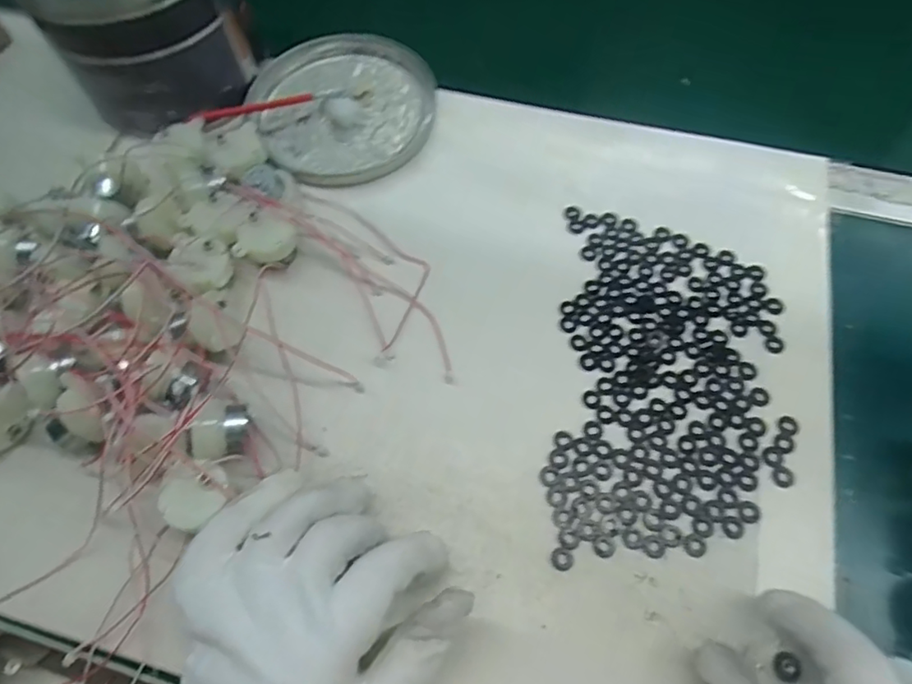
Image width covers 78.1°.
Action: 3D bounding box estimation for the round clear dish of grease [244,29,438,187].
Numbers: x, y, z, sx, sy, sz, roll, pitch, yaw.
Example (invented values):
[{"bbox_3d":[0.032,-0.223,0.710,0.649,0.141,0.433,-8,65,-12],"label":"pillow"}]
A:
[{"bbox_3d":[-0.078,-0.170,0.398,0.123,0.014,0.133,-1,65,2],"label":"round clear dish of grease"}]

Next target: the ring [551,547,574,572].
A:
[{"bbox_3d":[0.051,0.103,0.267,0.010,0.004,0.011,-1,65,2],"label":"ring"}]

